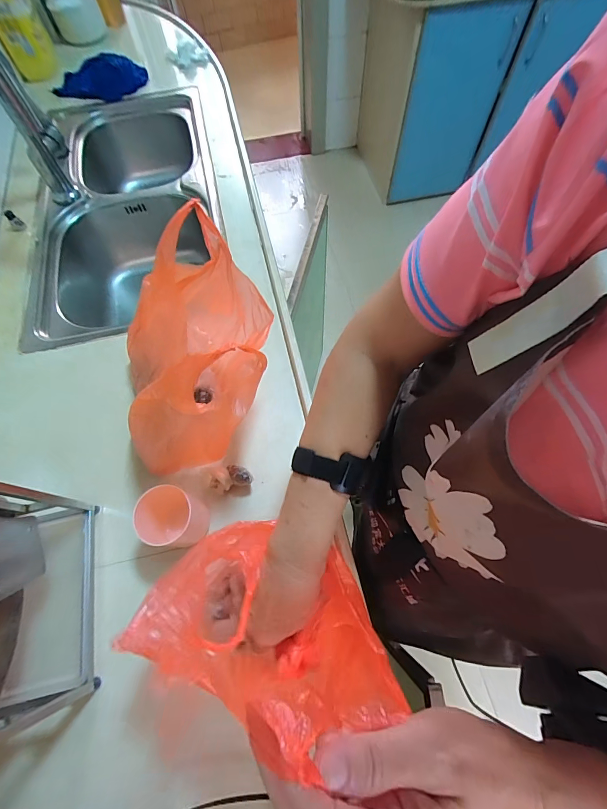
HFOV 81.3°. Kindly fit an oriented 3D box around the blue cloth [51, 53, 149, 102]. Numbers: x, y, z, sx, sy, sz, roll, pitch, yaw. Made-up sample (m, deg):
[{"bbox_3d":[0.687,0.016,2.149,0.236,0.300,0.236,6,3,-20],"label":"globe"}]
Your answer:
[{"bbox_3d":[-0.471,-0.744,0.802,0.203,0.074,0.061,-2,66,1],"label":"blue cloth"}]

